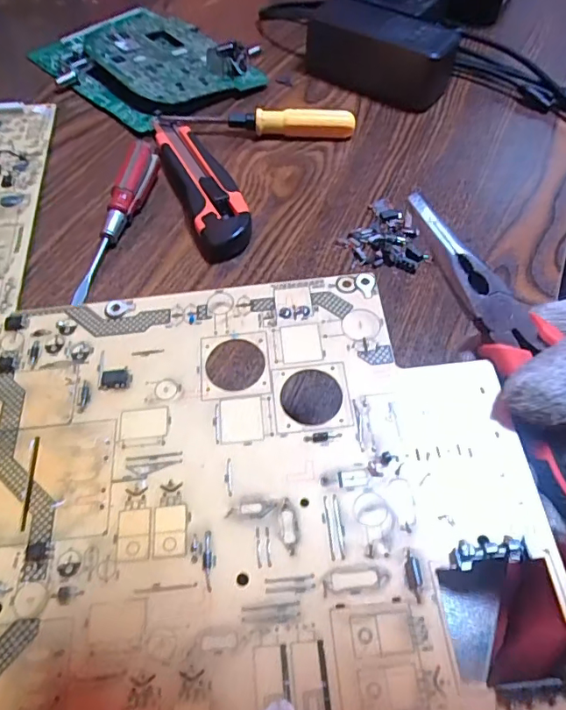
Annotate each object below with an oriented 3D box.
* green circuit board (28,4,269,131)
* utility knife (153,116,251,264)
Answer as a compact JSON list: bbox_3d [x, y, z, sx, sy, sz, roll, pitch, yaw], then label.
[{"bbox_3d":[-0.129,-0.274,0.471,0.199,0.026,0.138,38,62,22],"label":"green circuit board"},{"bbox_3d":[-0.064,-0.133,0.381,0.040,0.021,0.157,-18,57,-14],"label":"utility knife"}]

